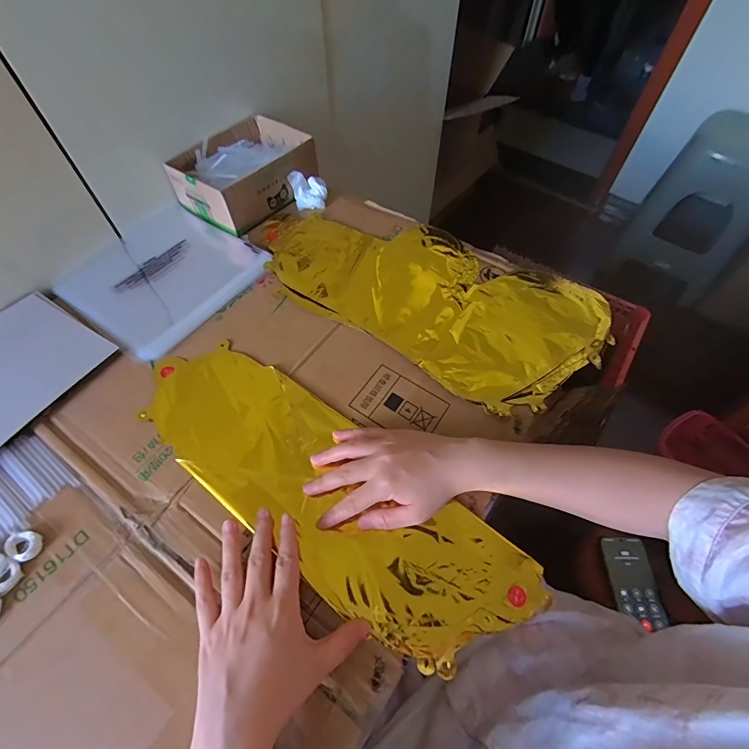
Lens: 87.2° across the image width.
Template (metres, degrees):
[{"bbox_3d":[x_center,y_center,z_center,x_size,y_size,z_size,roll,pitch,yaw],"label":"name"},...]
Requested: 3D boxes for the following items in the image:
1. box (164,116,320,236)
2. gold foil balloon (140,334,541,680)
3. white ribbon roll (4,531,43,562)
[{"bbox_3d":[-0.198,-0.312,0.602,0.147,0.064,0.189,35,63,19],"label":"box"},{"bbox_3d":[-0.056,0.103,0.379,0.413,0.015,0.132,33,63,16],"label":"gold foil balloon"},{"bbox_3d":[-0.300,0.145,0.338,0.027,0.006,0.022,26,61,15],"label":"white ribbon roll"}]

